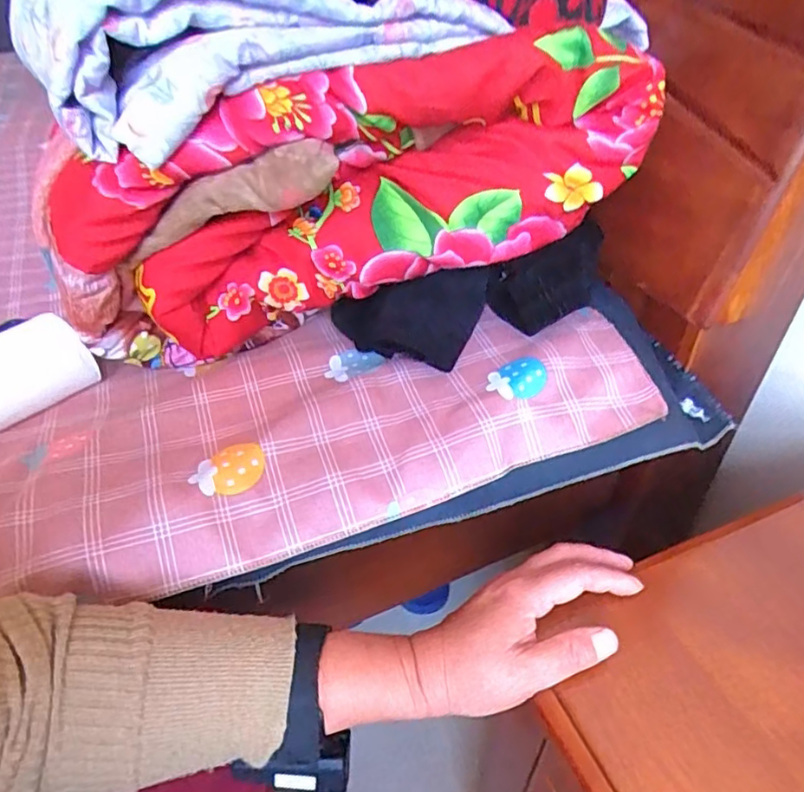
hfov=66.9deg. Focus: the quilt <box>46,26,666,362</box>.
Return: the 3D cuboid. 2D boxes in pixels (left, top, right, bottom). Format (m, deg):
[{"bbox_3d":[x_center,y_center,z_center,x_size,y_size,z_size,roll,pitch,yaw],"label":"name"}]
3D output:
[{"bbox_3d":[-0.024,-0.154,0.452,0.406,0.159,0.079,-18,43,0],"label":"quilt"}]

